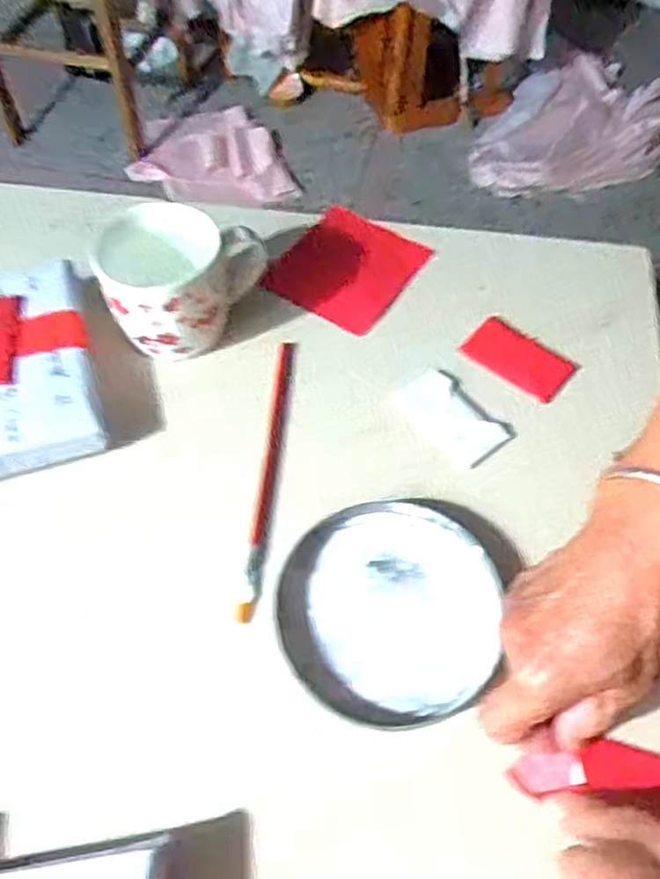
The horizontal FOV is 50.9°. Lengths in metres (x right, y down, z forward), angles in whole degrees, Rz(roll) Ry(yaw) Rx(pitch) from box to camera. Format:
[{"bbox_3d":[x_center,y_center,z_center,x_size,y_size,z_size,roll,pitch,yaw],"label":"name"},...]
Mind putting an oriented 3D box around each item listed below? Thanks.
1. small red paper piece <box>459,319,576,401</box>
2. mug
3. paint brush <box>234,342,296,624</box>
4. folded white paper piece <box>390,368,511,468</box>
[{"bbox_3d":[0.136,-0.059,0.505,0.074,0.005,0.045,35,63,18],"label":"small red paper piece"},{"bbox_3d":[-0.101,-0.113,0.494,0.113,0.078,0.088,-15,60,-8],"label":"mug"},{"bbox_3d":[-0.039,0.018,0.455,0.011,0.004,0.202,5,59,4],"label":"paint brush"},{"bbox_3d":[0.081,-0.016,0.478,0.043,0.004,0.077,-34,64,-18],"label":"folded white paper piece"}]

